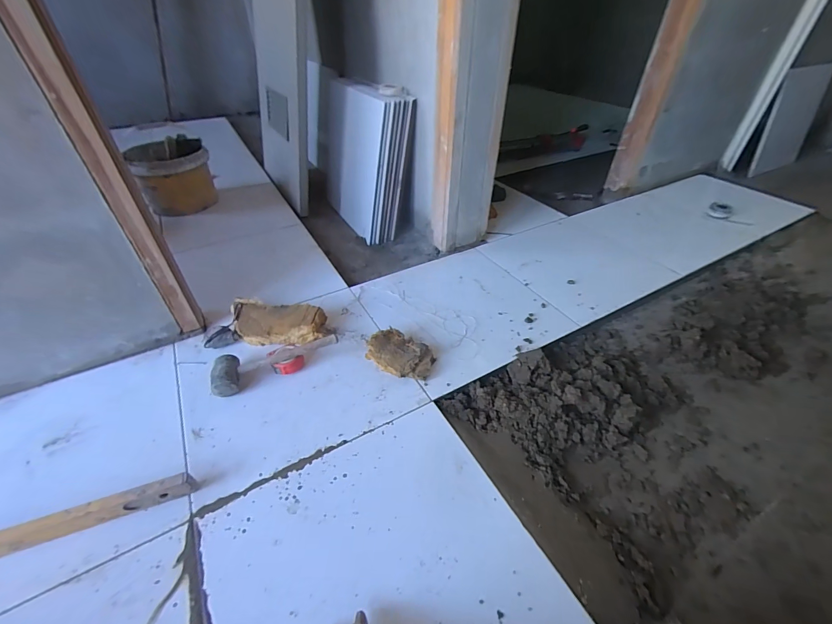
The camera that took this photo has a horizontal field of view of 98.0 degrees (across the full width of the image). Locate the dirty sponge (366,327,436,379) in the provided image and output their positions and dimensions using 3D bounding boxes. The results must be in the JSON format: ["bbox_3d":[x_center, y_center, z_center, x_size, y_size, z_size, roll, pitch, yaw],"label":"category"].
[{"bbox_3d":[-0.035,0.104,0.900,0.164,0.052,0.118,20,44,21],"label":"dirty sponge"}]

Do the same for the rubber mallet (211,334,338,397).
[{"bbox_3d":[-0.337,0.110,0.868,0.288,0.079,0.094,-19,44,-22],"label":"rubber mallet"}]

